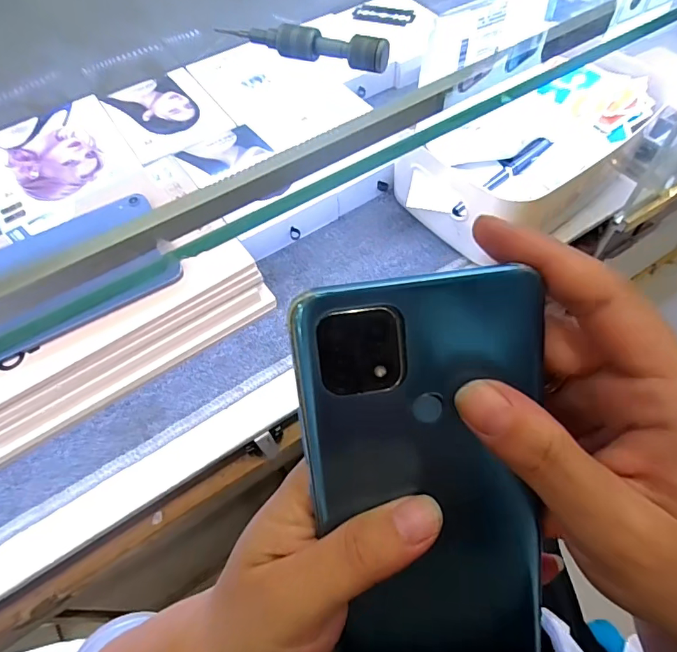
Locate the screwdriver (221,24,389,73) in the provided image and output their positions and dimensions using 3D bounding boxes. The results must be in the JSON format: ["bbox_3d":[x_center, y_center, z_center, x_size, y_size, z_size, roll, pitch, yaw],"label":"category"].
[{"bbox_3d":[-0.020,-0.166,0.269,0.100,0.015,0.011,16,60,13],"label":"screwdriver"}]

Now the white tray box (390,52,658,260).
[{"bbox_3d":[0.226,-0.199,0.551,0.309,0.102,0.153,-26,60,-12],"label":"white tray box"}]

